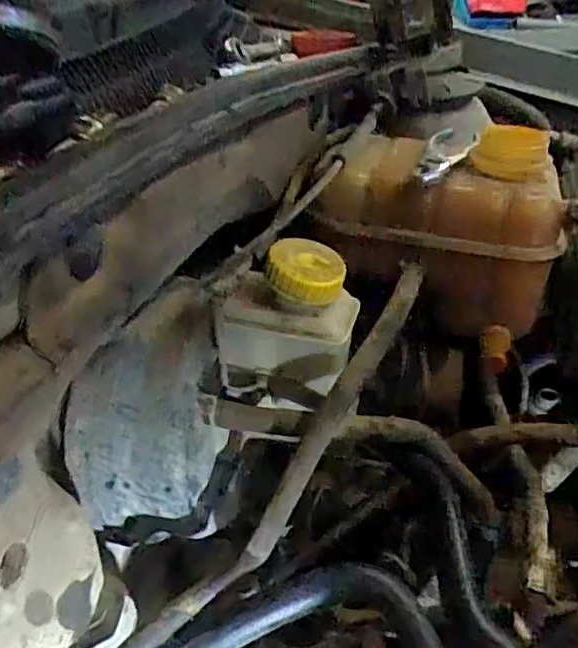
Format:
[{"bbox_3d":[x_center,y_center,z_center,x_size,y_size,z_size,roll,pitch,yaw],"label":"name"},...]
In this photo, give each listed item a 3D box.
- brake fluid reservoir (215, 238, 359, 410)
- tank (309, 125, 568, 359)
[{"bbox_3d":[-0.002,0.005,0.429,0.089,0.102,0.058,4,34,6],"label":"brake fluid reservoir"},{"bbox_3d":[0.120,-0.077,0.520,0.189,0.139,0.150,3,34,5],"label":"tank"}]

